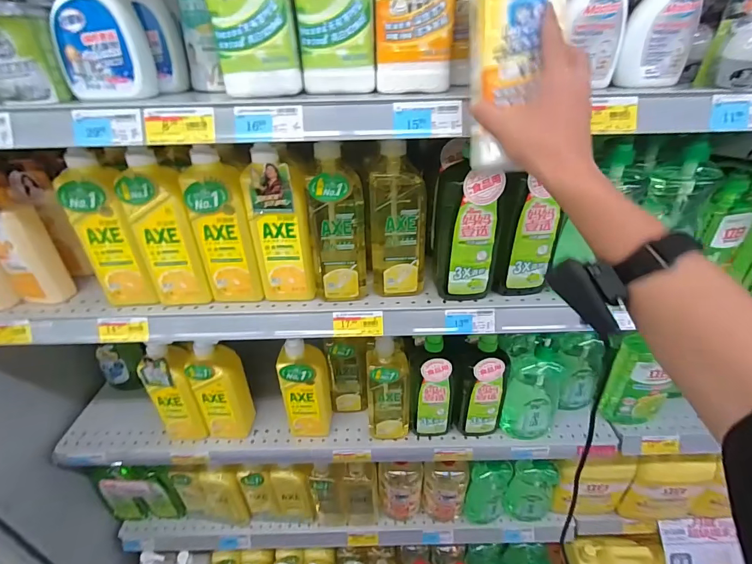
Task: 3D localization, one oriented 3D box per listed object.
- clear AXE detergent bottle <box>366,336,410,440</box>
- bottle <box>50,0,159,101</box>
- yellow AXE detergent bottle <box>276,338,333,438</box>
[{"bbox_3d":[0.024,0.216,0.777,0.084,0.232,0.059,-2,34,-2],"label":"clear AXE detergent bottle"},{"bbox_3d":[-0.328,-0.327,0.437,0.089,0.209,0.065,4,34,6],"label":"bottle"},{"bbox_3d":[-0.144,0.220,0.790,0.092,0.231,0.061,0,34,1],"label":"yellow AXE detergent bottle"}]

